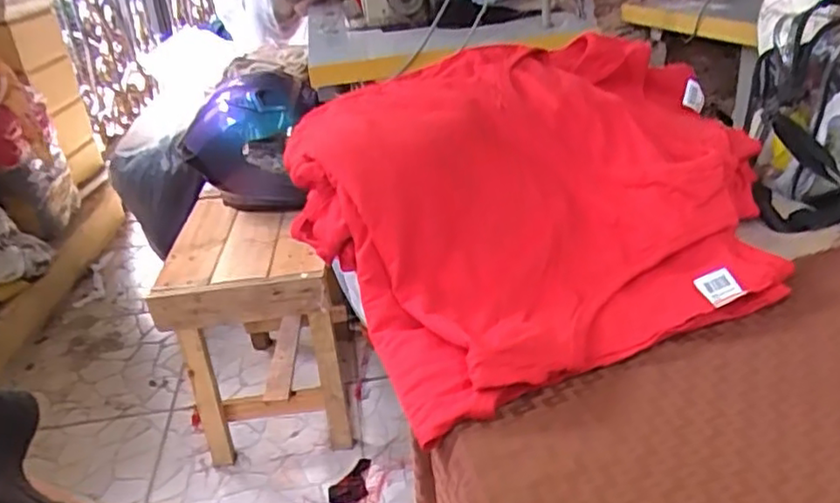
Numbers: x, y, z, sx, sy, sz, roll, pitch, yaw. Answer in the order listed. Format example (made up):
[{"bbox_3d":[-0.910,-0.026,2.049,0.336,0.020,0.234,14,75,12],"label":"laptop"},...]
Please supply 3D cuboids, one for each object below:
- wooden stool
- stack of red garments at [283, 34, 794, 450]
[{"bbox_3d":[-0.320,0.140,1.335,0.299,0.425,0.357,-7,30,-3],"label":"wooden stool"},{"bbox_3d":[0.140,-0.079,0.668,0.489,0.139,0.399,-16,32,-20],"label":"stack of red garments"}]

